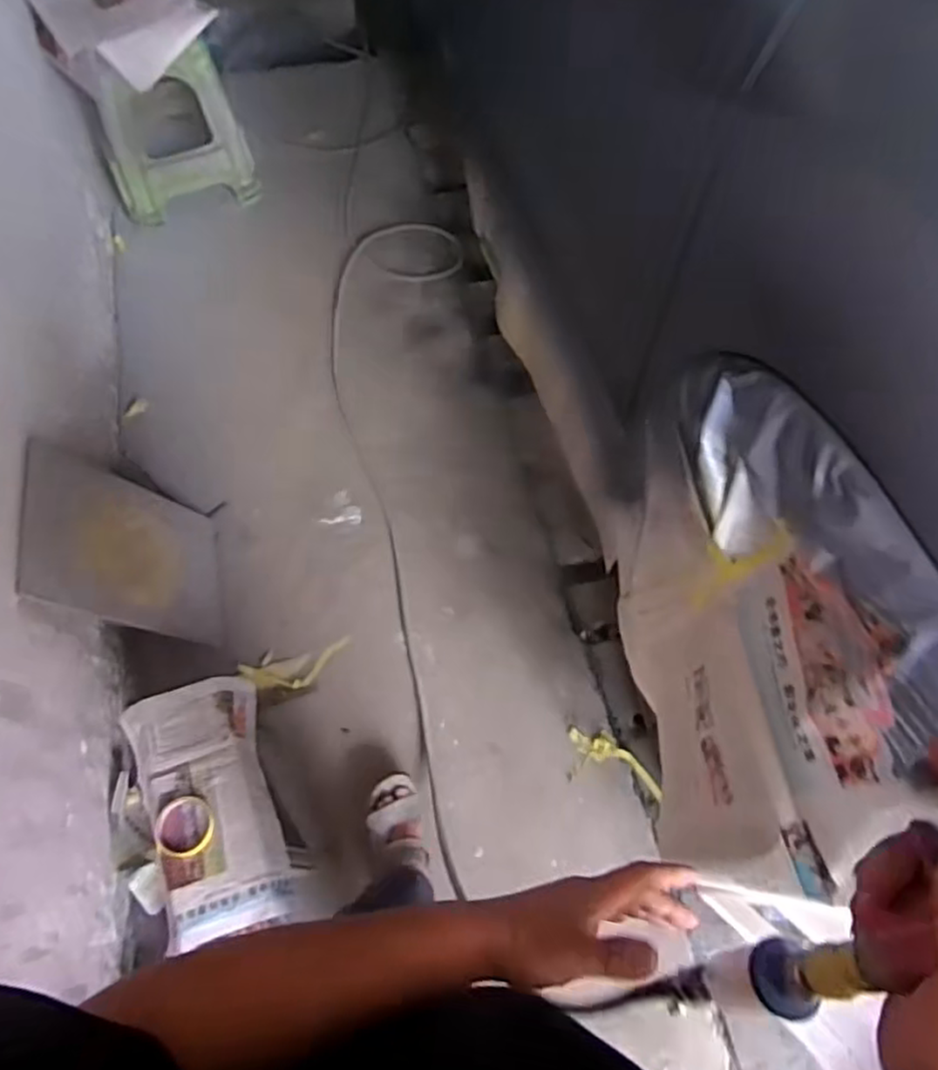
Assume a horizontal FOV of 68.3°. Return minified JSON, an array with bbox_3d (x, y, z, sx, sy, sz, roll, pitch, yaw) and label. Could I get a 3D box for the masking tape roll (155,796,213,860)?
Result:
[{"bbox_3d":[-0.437,0.452,1.070,0.091,0.020,0.087,0,64,-1],"label":"masking tape roll"}]

